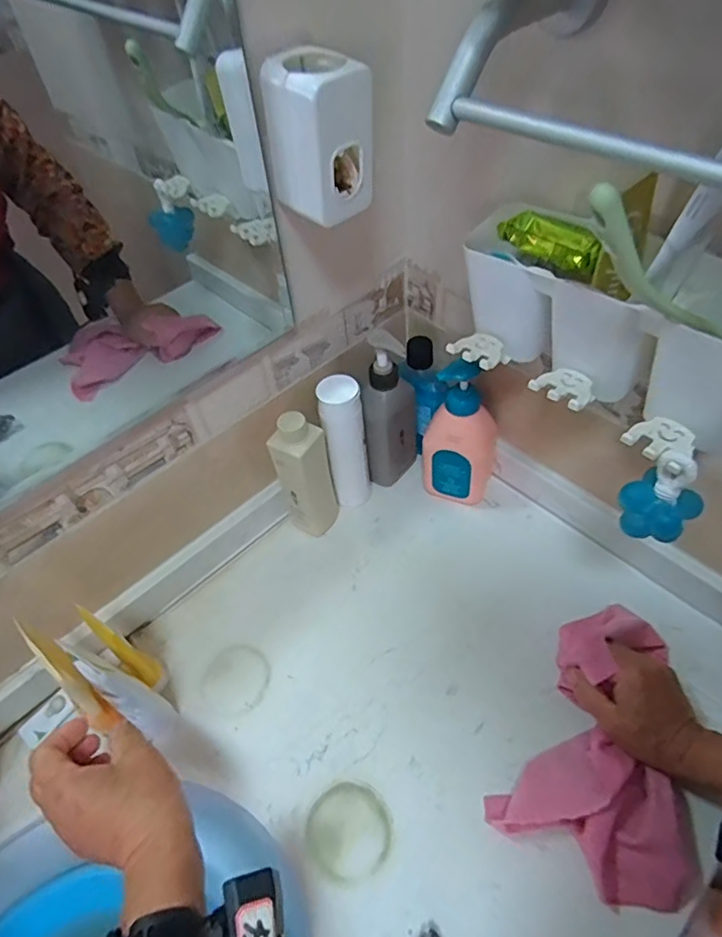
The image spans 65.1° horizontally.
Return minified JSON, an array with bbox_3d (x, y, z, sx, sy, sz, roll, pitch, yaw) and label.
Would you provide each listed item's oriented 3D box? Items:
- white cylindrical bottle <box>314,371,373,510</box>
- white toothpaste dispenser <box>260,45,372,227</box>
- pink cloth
[{"bbox_3d":[-0.017,-0.020,0.660,0.052,0.181,0.058,-8,51,-3],"label":"white cylindrical bottle"},{"bbox_3d":[-0.031,-0.253,0.433,0.068,0.098,0.054,33,60,26],"label":"white toothpaste dispenser"},{"bbox_3d":[0.232,0.232,0.502,0.150,0.066,0.239,24,56,21],"label":"pink cloth"}]

